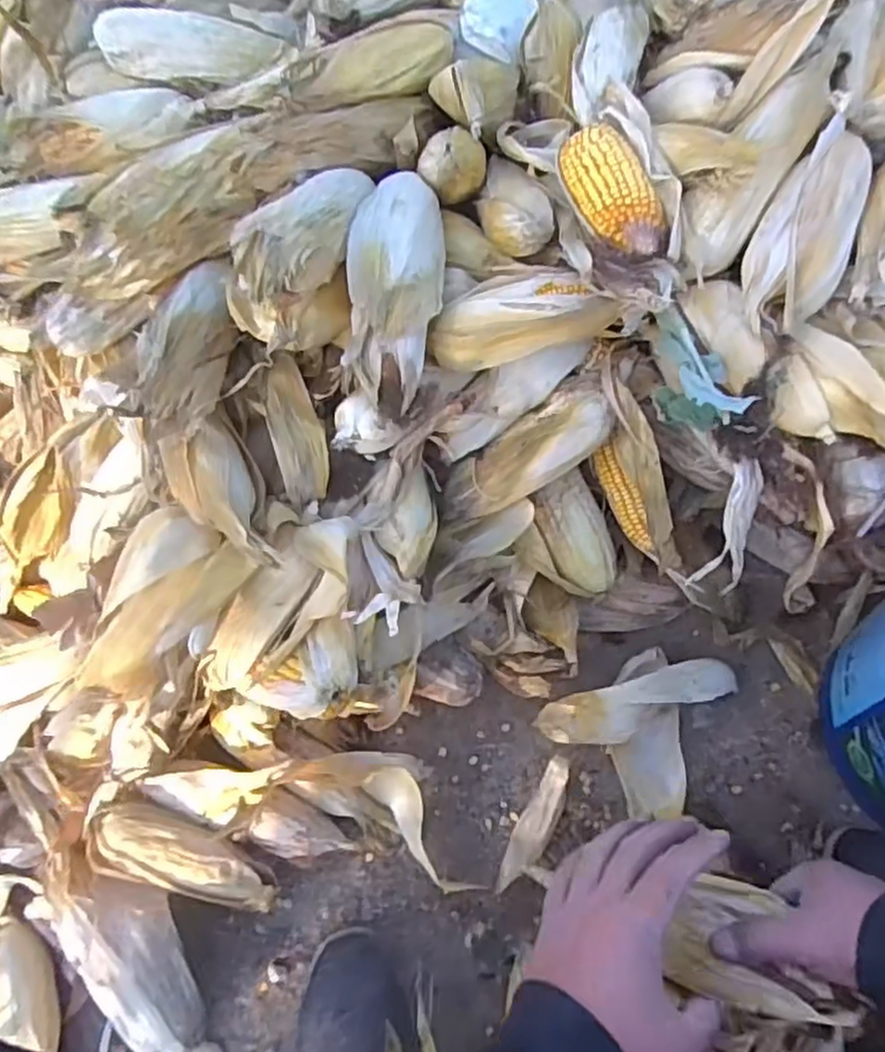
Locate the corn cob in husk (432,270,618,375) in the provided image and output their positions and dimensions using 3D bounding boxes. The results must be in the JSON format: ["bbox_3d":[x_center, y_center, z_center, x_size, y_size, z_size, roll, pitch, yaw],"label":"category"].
[{"bbox_3d":[0.062,-0.166,0.580,0.143,0.049,0.061,-10,63,15],"label":"corn cob in husk"}]

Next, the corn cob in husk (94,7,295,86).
[{"bbox_3d":[-0.234,-0.451,0.699,0.181,0.045,0.049,11,65,9],"label":"corn cob in husk"}]

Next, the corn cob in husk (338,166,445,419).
[{"bbox_3d":[-0.036,-0.205,0.585,0.070,0.053,0.227,2,64,5],"label":"corn cob in husk"}]

